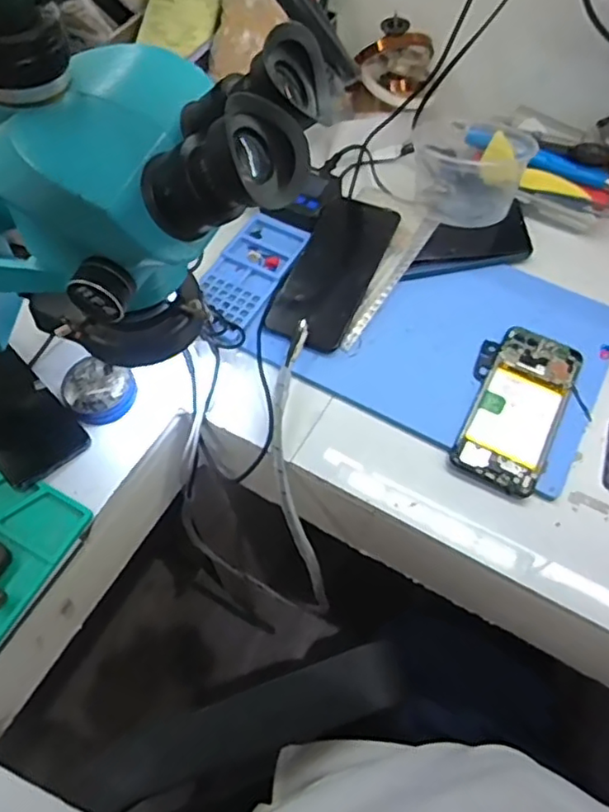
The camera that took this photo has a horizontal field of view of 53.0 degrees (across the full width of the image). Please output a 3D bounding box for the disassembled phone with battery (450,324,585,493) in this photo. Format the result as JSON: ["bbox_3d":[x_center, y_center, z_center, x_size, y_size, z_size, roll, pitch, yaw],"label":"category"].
[{"bbox_3d":[0.182,-0.004,0.535,0.083,0.017,0.159,26,63,14],"label":"disassembled phone with battery"}]

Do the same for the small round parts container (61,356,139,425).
[{"bbox_3d":[-0.183,-0.017,0.544,0.059,0.014,0.066,-33,65,-17],"label":"small round parts container"}]

